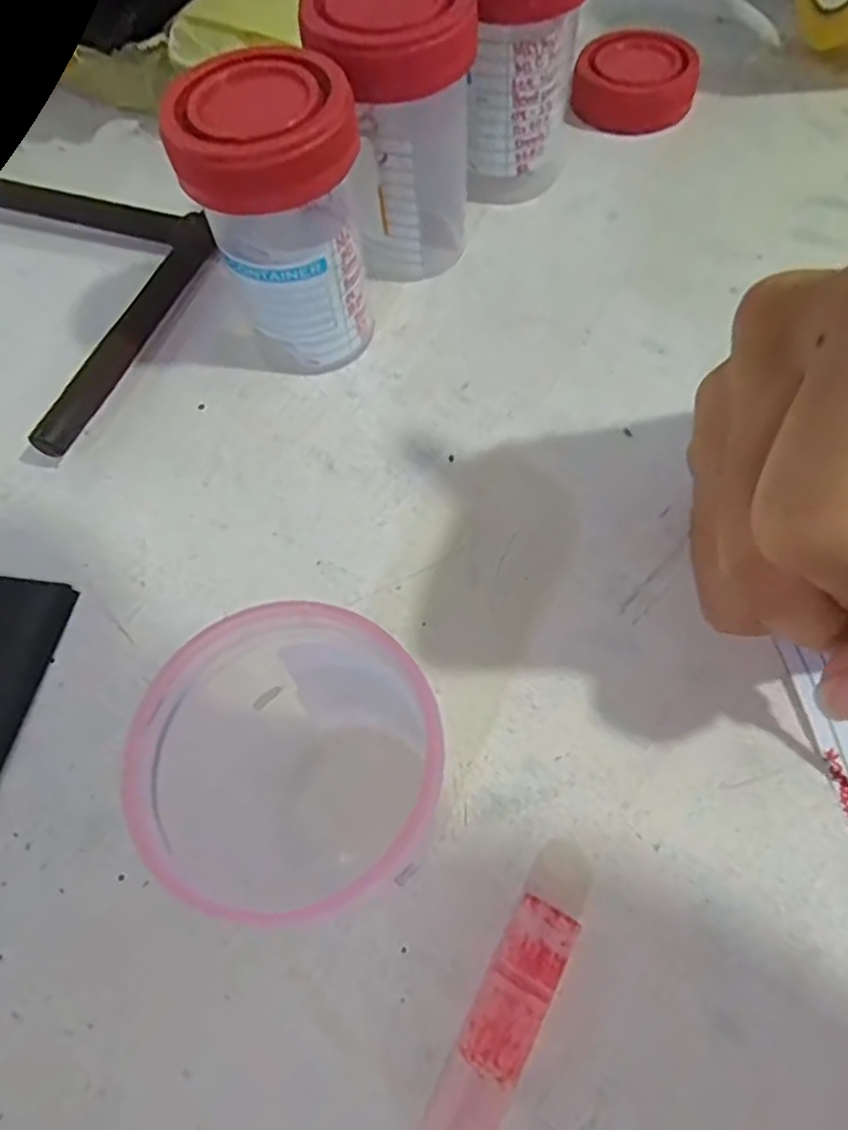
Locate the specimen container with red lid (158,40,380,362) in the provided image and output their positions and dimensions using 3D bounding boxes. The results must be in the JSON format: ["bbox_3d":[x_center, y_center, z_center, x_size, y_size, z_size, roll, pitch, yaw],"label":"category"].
[{"bbox_3d":[-0.035,-0.085,0.171,0.040,0.069,0.035,-15,64,-4],"label":"specimen container with red lid"}]

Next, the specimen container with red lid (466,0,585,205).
[{"bbox_3d":[0.027,-0.151,0.200,0.039,0.069,0.037,3,64,5],"label":"specimen container with red lid"}]

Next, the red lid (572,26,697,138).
[{"bbox_3d":[0.076,-0.175,0.239,0.043,0.015,0.036,12,65,9],"label":"red lid"}]

